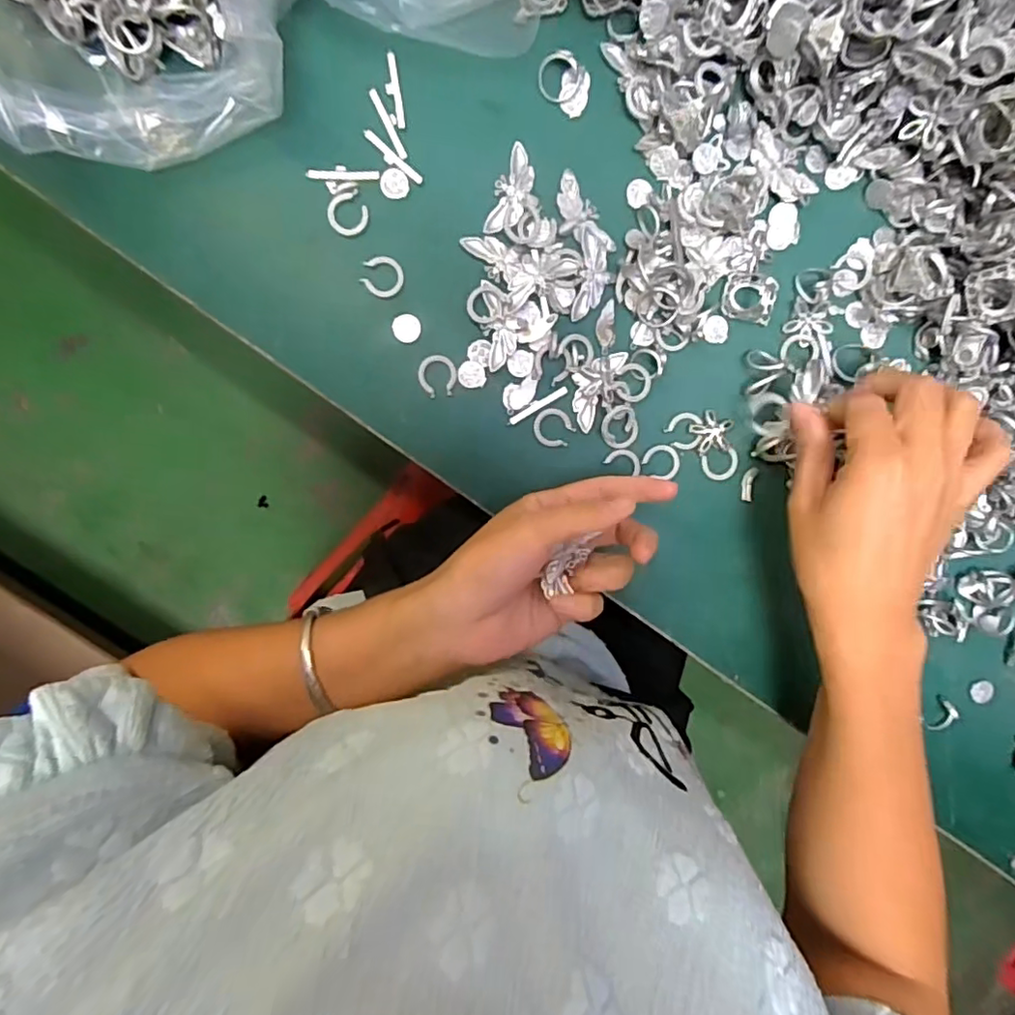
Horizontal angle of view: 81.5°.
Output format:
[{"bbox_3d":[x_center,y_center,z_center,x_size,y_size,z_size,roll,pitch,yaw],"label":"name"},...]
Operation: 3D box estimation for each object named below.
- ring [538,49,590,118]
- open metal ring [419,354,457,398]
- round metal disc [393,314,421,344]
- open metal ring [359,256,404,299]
[{"bbox_3d":[0.032,-0.227,0.312,0.030,0.010,0.023,32,94,-7],"label":"ring"},{"bbox_3d":[-0.039,-0.074,0.331,0.021,0.004,0.022,0,97,-3],"label":"open metal ring"},{"bbox_3d":[-0.056,-0.099,0.326,0.015,0.004,0.015,0,97,-3],"label":"round metal disc"},{"bbox_3d":[-0.068,-0.126,0.321,0.022,0.004,0.021,0,97,-3],"label":"open metal ring"}]

